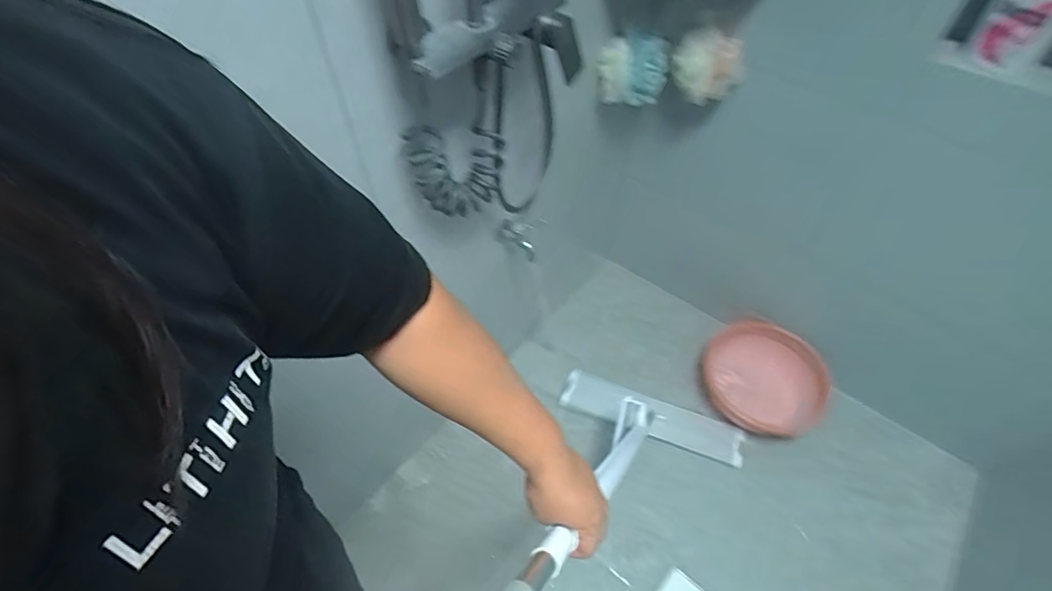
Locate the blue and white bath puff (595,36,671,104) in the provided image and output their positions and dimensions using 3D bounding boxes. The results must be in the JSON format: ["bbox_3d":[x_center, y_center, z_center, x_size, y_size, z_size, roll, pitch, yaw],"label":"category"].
[{"bbox_3d":[0.231,-0.492,1.085,0.138,0.116,0.099,22,57,15],"label":"blue and white bath puff"}]

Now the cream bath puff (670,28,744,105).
[{"bbox_3d":[0.393,-0.494,1.065,0.135,0.127,0.117,30,59,20],"label":"cream bath puff"}]

